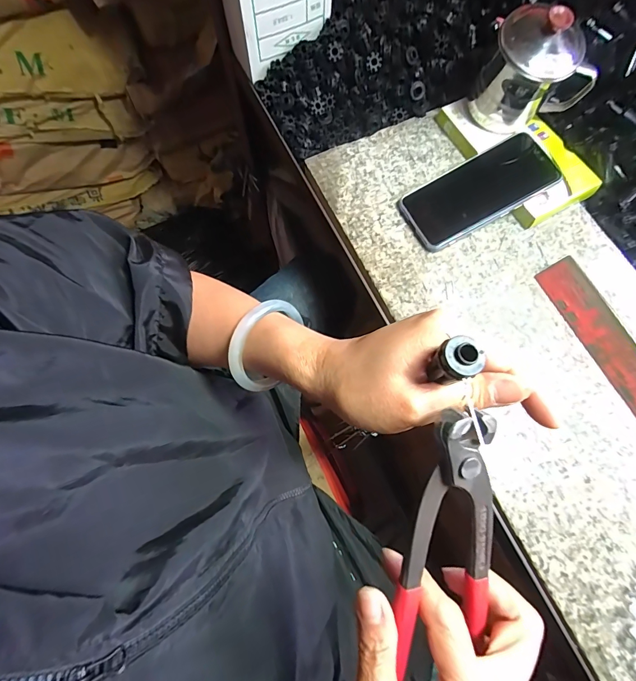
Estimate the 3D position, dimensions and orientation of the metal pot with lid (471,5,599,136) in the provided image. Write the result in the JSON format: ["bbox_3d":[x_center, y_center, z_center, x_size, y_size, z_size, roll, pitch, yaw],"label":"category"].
[{"bbox_3d":[0.226,-0.280,0.380,0.095,0.102,0.075,-12,73,-4],"label":"metal pot with lid"}]

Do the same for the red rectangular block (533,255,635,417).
[{"bbox_3d":[0.291,0.023,0.344,0.028,0.028,0.227,-24,74,-8],"label":"red rectangular block"}]

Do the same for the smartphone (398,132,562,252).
[{"bbox_3d":[0.171,-0.161,0.394,0.153,0.011,0.075,-29,74,5],"label":"smartphone"}]

